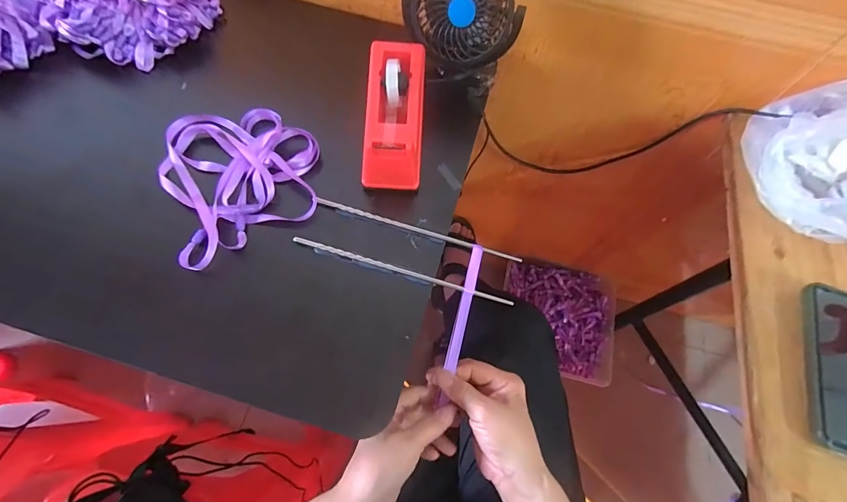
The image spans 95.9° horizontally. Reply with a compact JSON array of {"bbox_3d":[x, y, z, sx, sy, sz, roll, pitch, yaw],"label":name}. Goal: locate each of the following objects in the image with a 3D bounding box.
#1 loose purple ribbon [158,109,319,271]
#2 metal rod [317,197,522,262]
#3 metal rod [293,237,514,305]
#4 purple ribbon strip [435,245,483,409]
[{"bbox_3d":[-0.192,-0.088,0.405,0.155,0.017,0.180,-24,70,-13],"label":"loose purple ribbon"},{"bbox_3d":[-0.006,-0.022,0.394,0.215,0.008,0.008,17,66,4],"label":"metal rod"},{"bbox_3d":[-0.021,0.019,0.376,0.222,0.006,0.006,16,66,4],"label":"metal rod"},{"bbox_3d":[0.037,0.073,0.383,0.012,0.017,0.158,13,93,3],"label":"purple ribbon strip"}]

